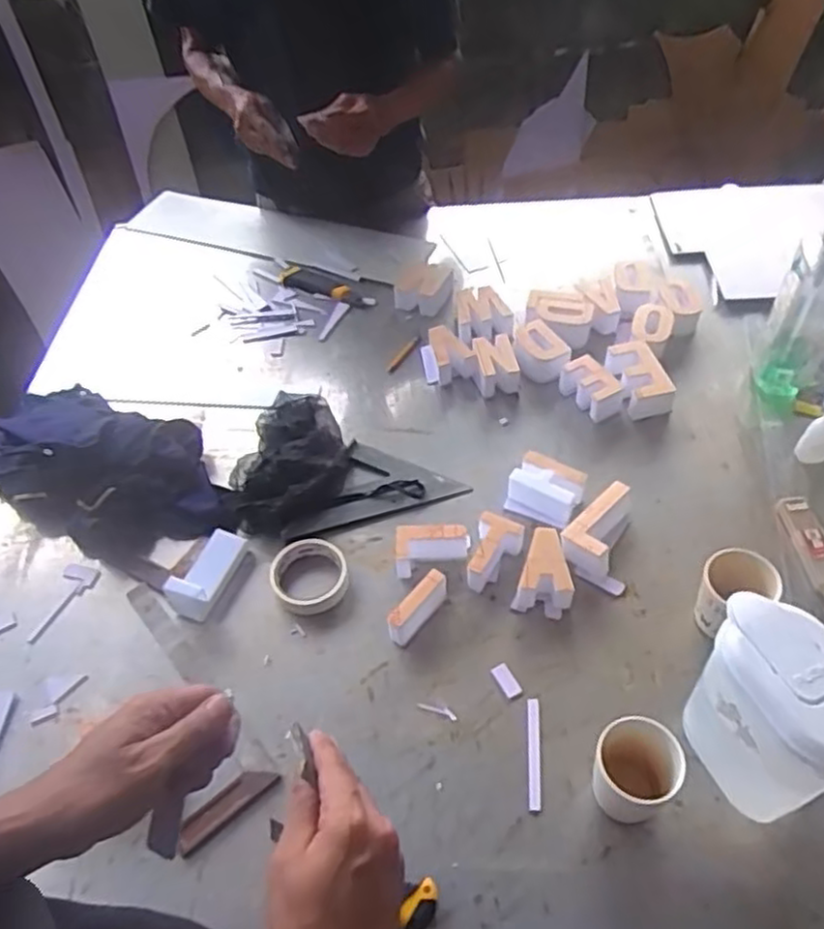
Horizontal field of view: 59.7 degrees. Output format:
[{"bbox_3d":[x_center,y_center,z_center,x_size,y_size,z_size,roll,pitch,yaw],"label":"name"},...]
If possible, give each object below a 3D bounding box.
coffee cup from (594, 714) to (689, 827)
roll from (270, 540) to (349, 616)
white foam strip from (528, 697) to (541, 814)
[{"bbox_3d":[0.199,0.279,0.652,0.069,0.098,0.065,-2,50,2],"label":"coffee cup"},{"bbox_3d":[-0.121,0.133,0.849,0.089,0.018,0.091,-2,50,2],"label":"roll"},{"bbox_3d":[0.122,0.287,0.718,0.012,0.007,0.109,3,50,6],"label":"white foam strip"}]

